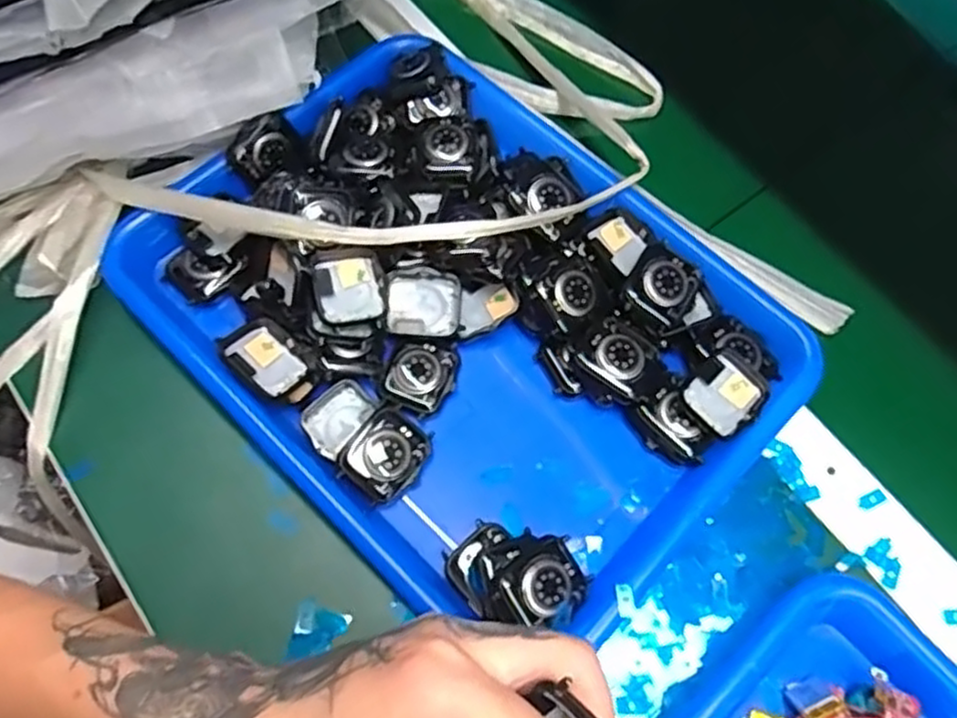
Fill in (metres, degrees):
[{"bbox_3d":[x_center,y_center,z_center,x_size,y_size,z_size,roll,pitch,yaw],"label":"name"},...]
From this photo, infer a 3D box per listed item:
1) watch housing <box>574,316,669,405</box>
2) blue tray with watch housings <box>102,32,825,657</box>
[{"bbox_3d":[0.076,0.003,0.383,0.043,0.009,0.037,43,79,5],"label":"watch housing"},{"bbox_3d":[-0.010,-0.025,0.399,0.326,0.044,0.246,43,71,15],"label":"blue tray with watch housings"}]

